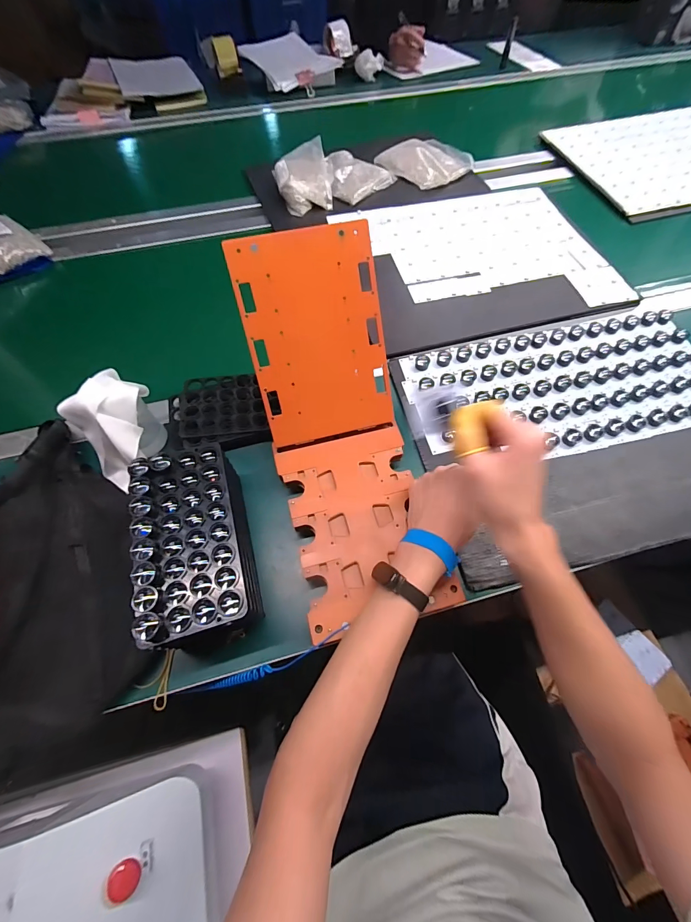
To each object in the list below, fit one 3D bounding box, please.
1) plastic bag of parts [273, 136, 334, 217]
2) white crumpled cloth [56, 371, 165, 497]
[{"bbox_3d":[-0.087,-0.609,0.775,0.122,0.048,0.161,-18,66,-8],"label":"plastic bag of parts"},{"bbox_3d":[-0.285,-0.042,0.456,0.088,0.107,0.109,37,70,16],"label":"white crumpled cloth"}]

